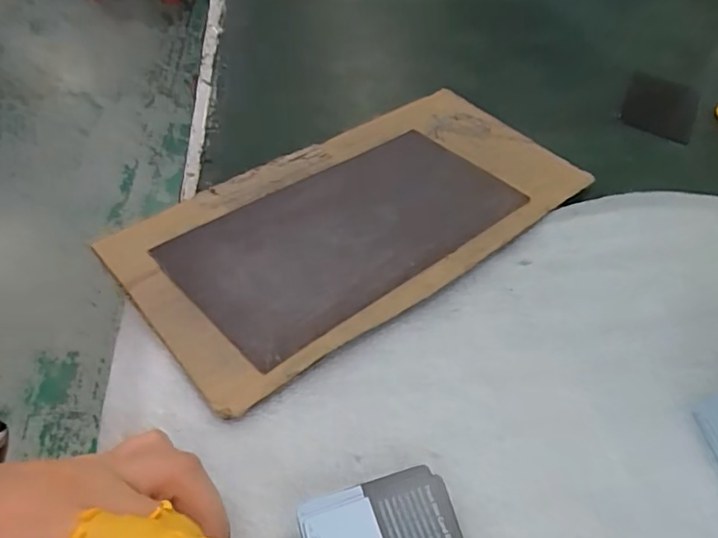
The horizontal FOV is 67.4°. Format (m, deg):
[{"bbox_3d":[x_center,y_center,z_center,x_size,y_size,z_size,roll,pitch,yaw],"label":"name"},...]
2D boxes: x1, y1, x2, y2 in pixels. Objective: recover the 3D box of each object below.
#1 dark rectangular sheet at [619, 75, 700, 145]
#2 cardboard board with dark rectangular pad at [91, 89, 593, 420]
[{"bbox_3d":[0.242,-0.132,0.431,0.052,0.004,0.088,25,52,15],"label":"dark rectangular sheet"},{"bbox_3d":[0.004,-0.033,0.317,0.262,0.013,0.128,-29,59,-27],"label":"cardboard board with dark rectangular pad"}]

